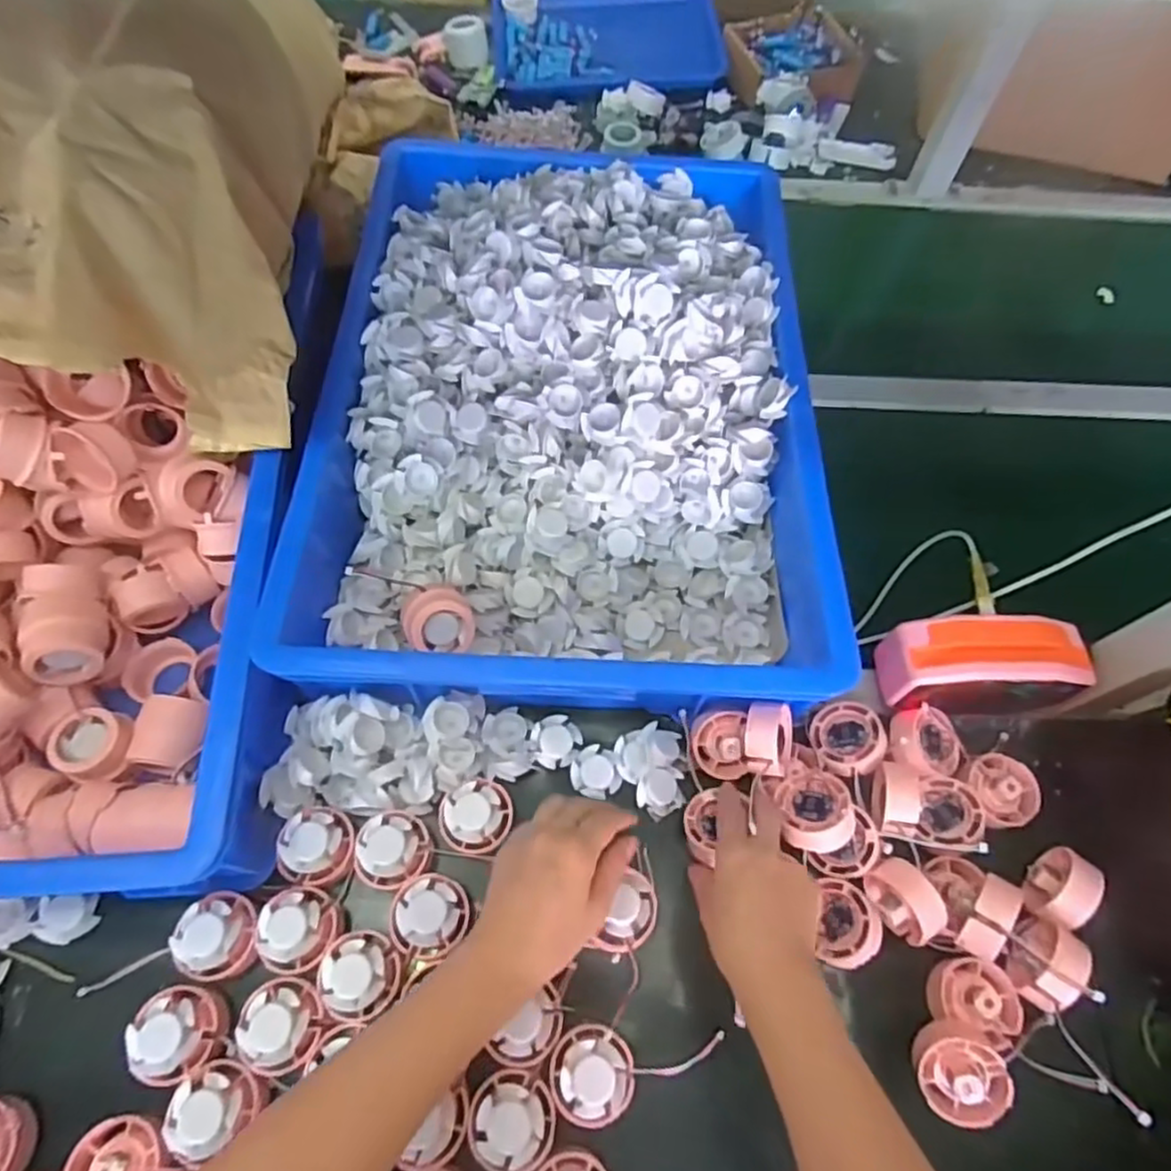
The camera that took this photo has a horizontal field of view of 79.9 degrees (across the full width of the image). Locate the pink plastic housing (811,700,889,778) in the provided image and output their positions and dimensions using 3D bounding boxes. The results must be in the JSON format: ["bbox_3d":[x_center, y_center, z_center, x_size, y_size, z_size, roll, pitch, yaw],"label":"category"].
[{"bbox_3d":[0.210,0.123,0.559,0.054,0.027,0.058,-25,49,12],"label":"pink plastic housing"}]

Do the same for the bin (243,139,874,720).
[{"bbox_3d":[-0.014,-0.185,0.626,0.411,0.127,0.572,3,63,-2],"label":"bin"}]

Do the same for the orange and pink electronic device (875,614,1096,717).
[{"bbox_3d":[0.318,0.063,0.559,0.139,0.057,0.064,2,63,-2],"label":"orange and pink electronic device"}]

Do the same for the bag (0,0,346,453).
[{"bbox_3d":[-0.400,-0.307,0.541,0.344,0.176,0.405,0,63,-4],"label":"bag"}]

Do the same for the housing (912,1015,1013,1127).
[{"bbox_3d":[0.247,0.321,0.458,0.056,0.029,0.054,0,81,26],"label":"housing"}]

